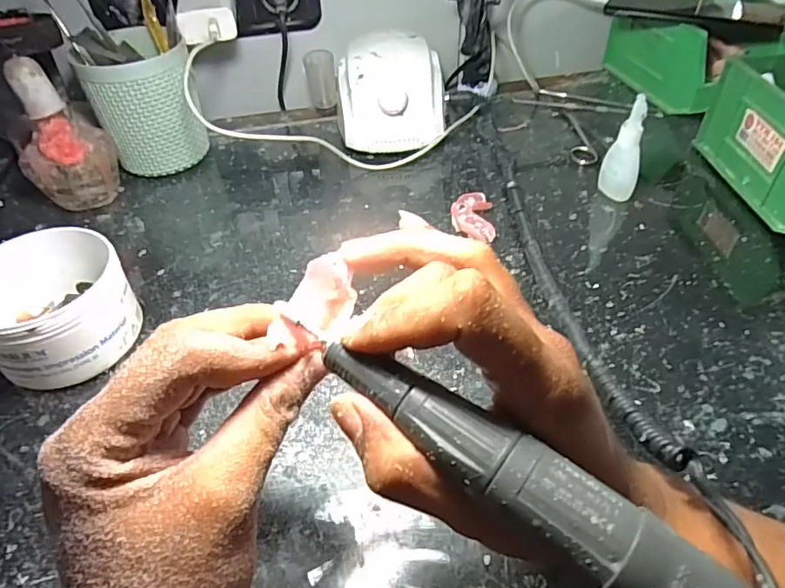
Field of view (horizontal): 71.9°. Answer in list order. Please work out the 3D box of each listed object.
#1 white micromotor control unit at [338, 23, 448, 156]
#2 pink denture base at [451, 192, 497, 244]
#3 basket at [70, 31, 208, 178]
[{"bbox_3d":[-0.002,-0.200,0.543,0.100,0.082,0.115,-3,45,-1],"label":"white micromotor control unit"},{"bbox_3d":[0.066,-0.064,0.449,0.033,0.013,0.058,0,45,2],"label":"pink denture base"},{"bbox_3d":[-0.231,-0.181,0.507,0.090,0.119,0.086,-20,47,-17],"label":"basket"}]

